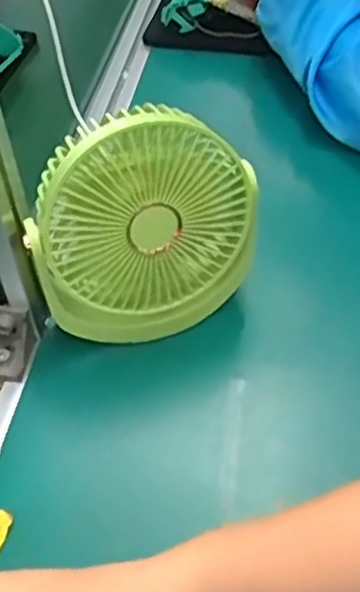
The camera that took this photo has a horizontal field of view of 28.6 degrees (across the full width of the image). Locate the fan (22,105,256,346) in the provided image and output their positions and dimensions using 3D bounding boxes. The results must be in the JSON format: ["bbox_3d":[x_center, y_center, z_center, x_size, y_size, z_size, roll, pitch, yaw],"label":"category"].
[{"bbox_3d":[-0.025,-0.044,0.501,0.157,0.172,0.061,-11,49,-7],"label":"fan"}]

